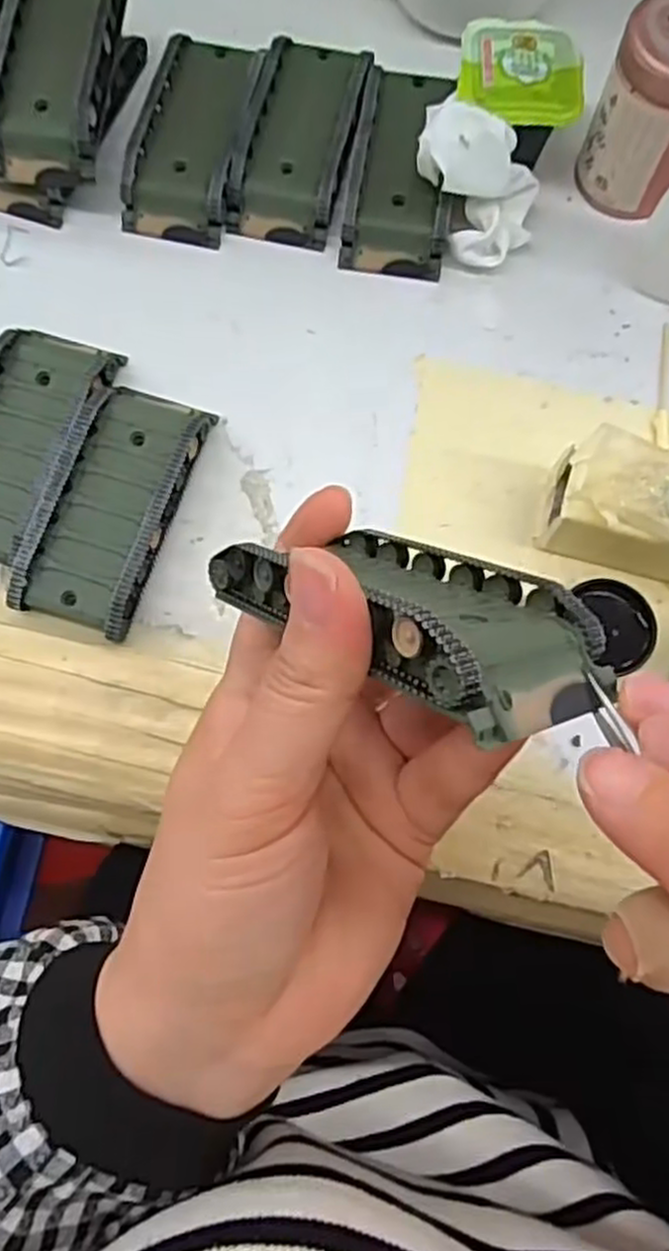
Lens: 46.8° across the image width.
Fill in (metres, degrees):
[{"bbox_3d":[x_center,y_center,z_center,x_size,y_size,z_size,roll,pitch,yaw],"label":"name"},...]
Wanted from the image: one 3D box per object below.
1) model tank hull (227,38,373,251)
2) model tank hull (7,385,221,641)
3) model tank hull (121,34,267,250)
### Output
[{"bbox_3d":[-0.014,-0.210,0.332,0.044,0.017,0.094,13,76,3],"label":"model tank hull"},{"bbox_3d":[-0.080,-0.045,0.289,0.042,0.019,0.094,19,76,5],"label":"model tank hull"},{"bbox_3d":[-0.060,-0.210,0.332,0.043,0.019,0.091,13,76,3],"label":"model tank hull"}]

